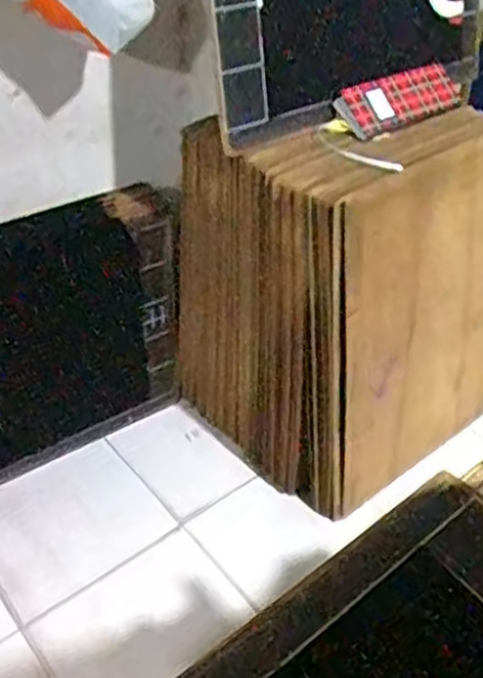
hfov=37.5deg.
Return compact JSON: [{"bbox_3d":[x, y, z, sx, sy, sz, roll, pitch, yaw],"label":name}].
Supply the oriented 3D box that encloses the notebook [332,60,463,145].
[{"bbox_3d":[0.338,-0.502,1.487,0.331,0.042,0.118,-26,91,-26],"label":"notebook"}]

